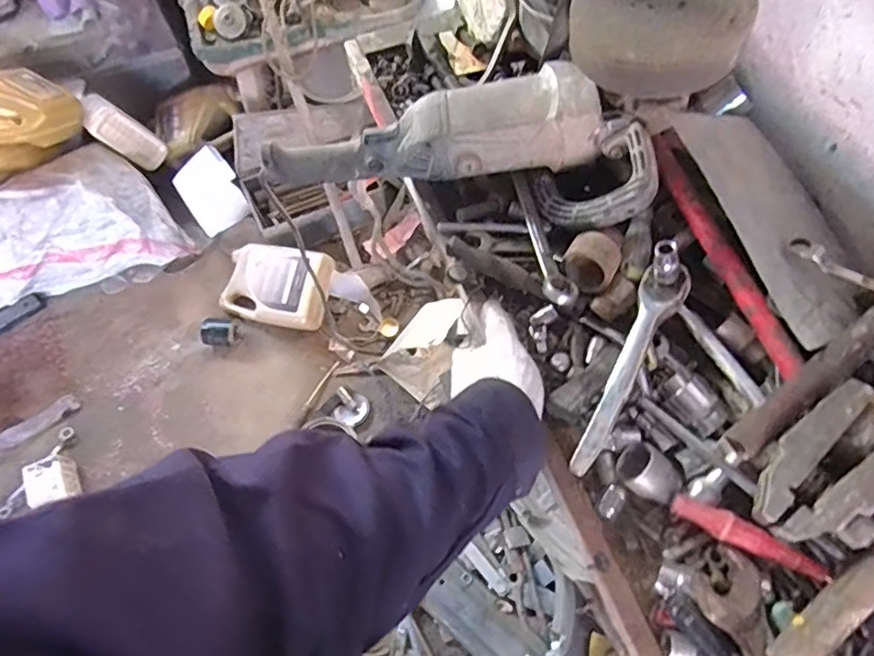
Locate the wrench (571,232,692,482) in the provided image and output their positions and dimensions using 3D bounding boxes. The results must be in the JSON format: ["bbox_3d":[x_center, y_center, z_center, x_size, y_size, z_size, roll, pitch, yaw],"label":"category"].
[{"bbox_3d":[0.162,0.026,0.503,0.044,0.056,0.210,30,69,13],"label":"wrench"}]

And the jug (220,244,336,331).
[{"bbox_3d":[-0.439,-0.113,1.622,0.316,0.082,0.213,9,91,20],"label":"jug"}]

